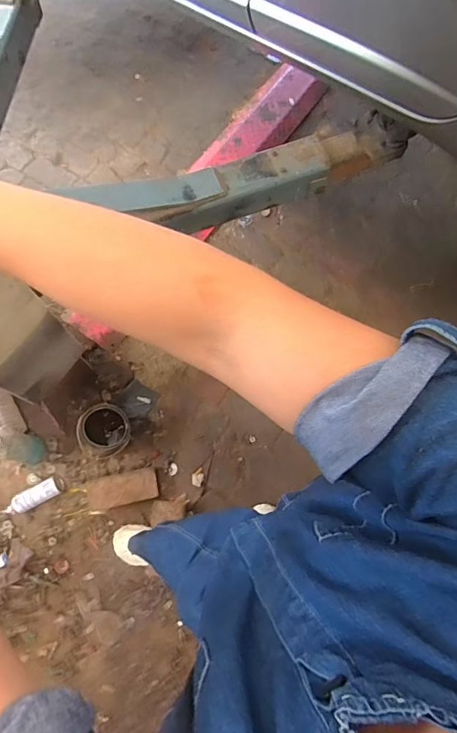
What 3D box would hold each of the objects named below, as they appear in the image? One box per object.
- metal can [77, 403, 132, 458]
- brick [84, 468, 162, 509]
[{"bbox_3d":[-0.424,0.221,1.456,0.166,0.166,0.151,-1,75,2],"label":"metal can"},{"bbox_3d":[-0.367,0.422,1.442,0.241,0.070,0.107,-13,74,-1],"label":"brick"}]

